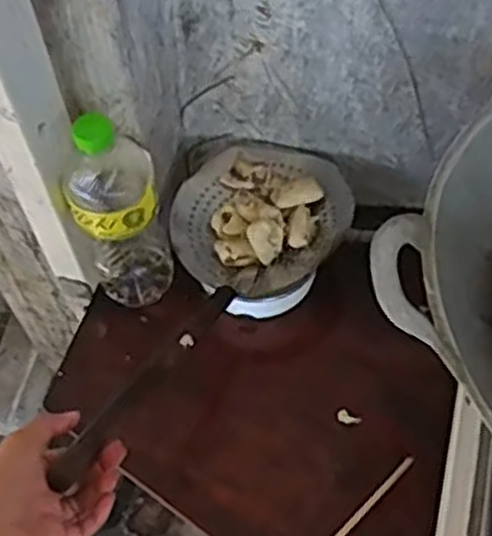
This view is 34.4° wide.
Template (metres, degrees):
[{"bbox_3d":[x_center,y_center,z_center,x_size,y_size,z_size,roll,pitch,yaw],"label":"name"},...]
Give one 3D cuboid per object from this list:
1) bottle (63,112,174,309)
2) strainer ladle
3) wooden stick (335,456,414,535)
[{"bbox_3d":[-0.113,-0.044,0.715,0.070,0.237,0.059,-13,60,-7],"label":"bottle"},{"bbox_3d":[-0.043,0.026,0.697,0.152,0.066,0.407,23,48,13],"label":"strainer ladle"},{"bbox_3d":[0.100,0.213,0.692,0.135,0.007,0.007,-40,67,-20],"label":"wooden stick"}]

